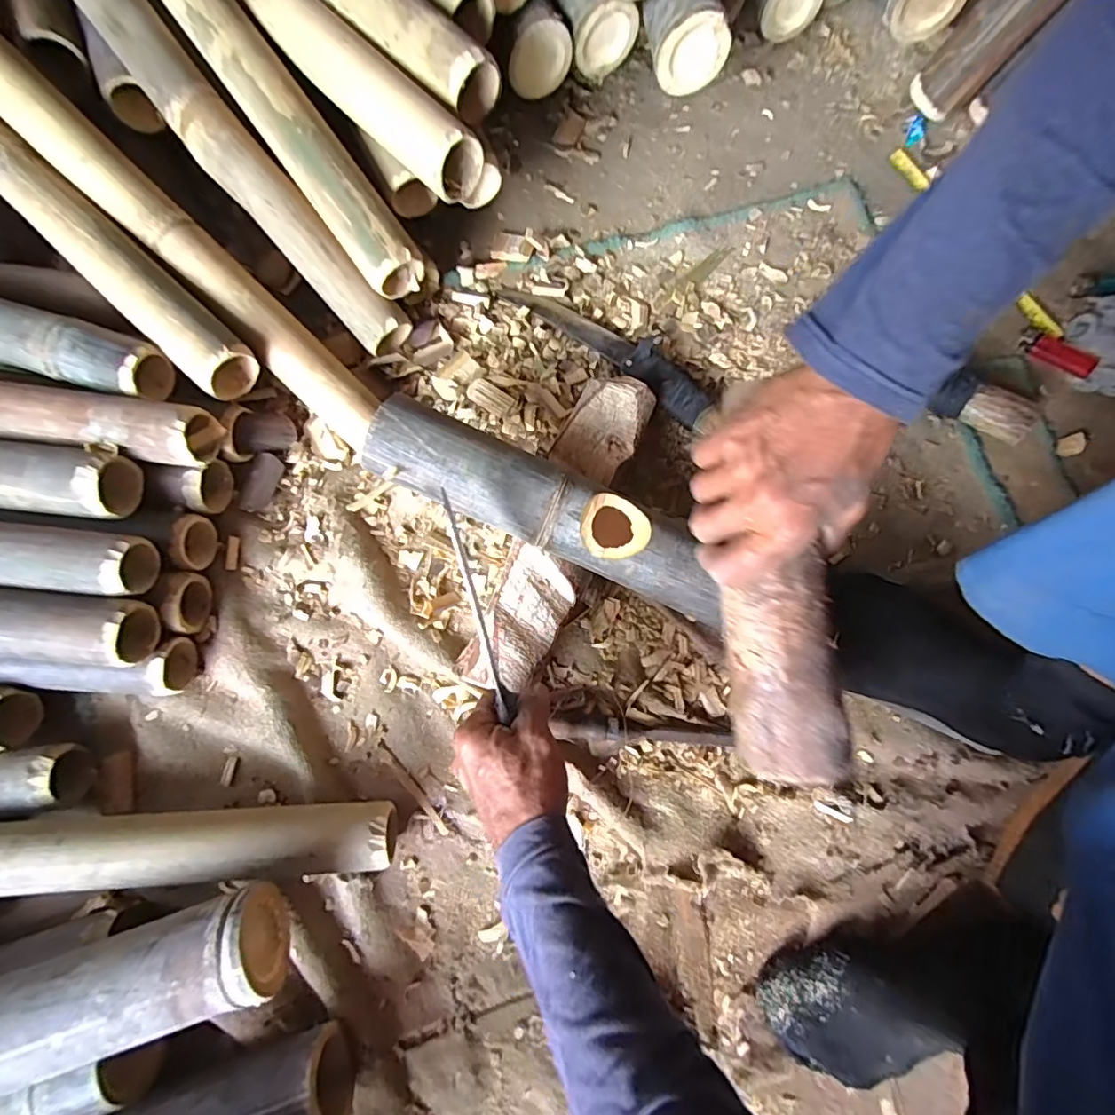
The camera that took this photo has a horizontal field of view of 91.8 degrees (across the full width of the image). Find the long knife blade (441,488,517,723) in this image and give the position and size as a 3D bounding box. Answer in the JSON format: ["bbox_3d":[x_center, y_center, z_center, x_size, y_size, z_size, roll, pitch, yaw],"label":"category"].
[{"bbox_3d":[-0.059,0.034,0.404,0.010,0.023,0.172,-17,91,-5],"label":"long knife blade"}]

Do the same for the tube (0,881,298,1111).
[{"bbox_3d":[-0.511,0.385,0.384,0.617,0.093,0.086,-18,79,-5],"label":"tube"}]

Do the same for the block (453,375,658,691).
[{"bbox_3d":[0.006,-0.030,0.527,0.076,0.053,0.315,21,79,3],"label":"block"}]

